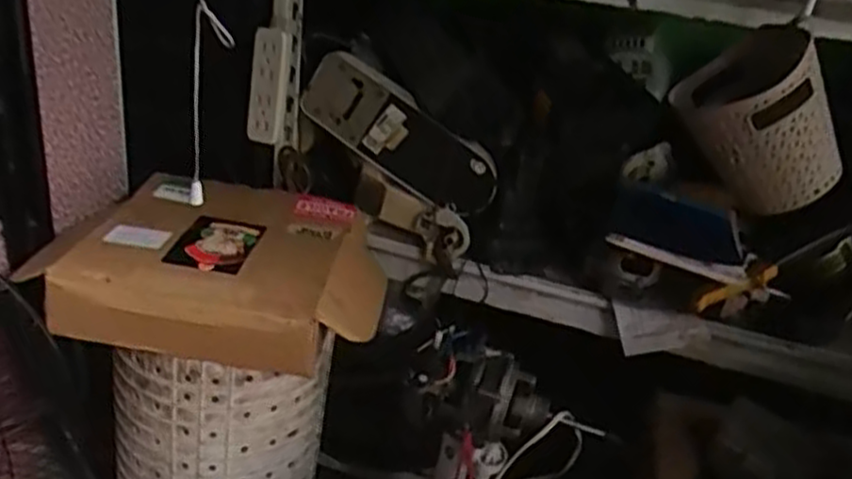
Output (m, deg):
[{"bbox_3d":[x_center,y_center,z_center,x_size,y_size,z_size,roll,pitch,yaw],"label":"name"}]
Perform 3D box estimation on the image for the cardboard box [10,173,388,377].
[{"bbox_3d":[-0.212,0.029,0.841,0.331,0.091,0.273,7,23,1],"label":"cardboard box"}]

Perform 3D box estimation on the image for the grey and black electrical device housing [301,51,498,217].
[{"bbox_3d":[-0.030,-0.123,0.938,0.263,0.105,0.031,36,24,-4],"label":"grey and black electrical device housing"}]

